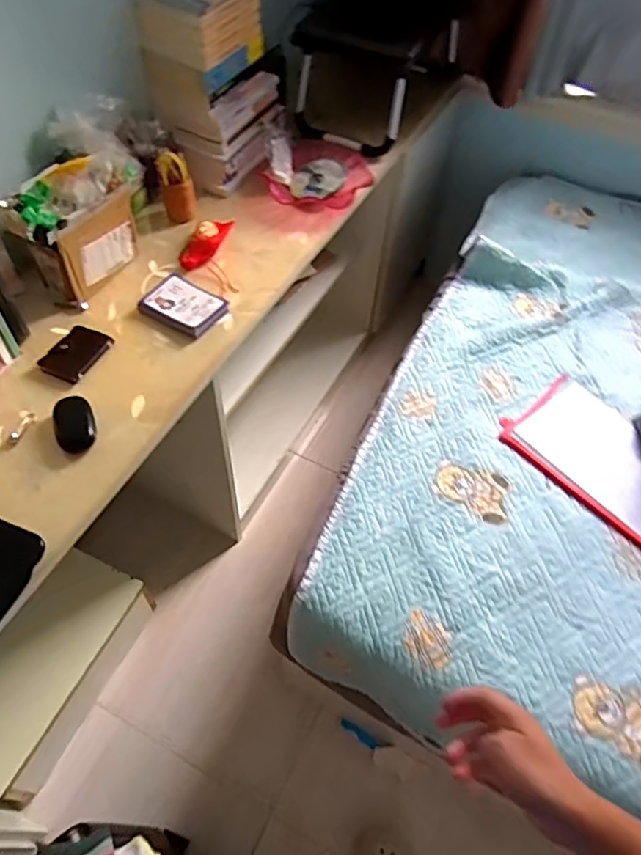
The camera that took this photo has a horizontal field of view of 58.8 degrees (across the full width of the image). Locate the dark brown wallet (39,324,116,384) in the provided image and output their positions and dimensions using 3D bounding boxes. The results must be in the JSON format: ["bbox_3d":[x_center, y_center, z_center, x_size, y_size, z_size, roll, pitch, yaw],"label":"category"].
[{"bbox_3d":[-0.395,-0.120,0.923,0.077,0.017,0.105,21,57,12],"label":"dark brown wallet"}]

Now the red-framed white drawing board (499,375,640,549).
[{"bbox_3d":[0.556,0.056,1.109,0.239,0.023,0.349,-34,63,-25],"label":"red-framed white drawing board"}]

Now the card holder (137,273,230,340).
[{"bbox_3d":[-0.237,-0.213,0.995,0.130,0.027,0.098,26,58,16],"label":"card holder"}]

